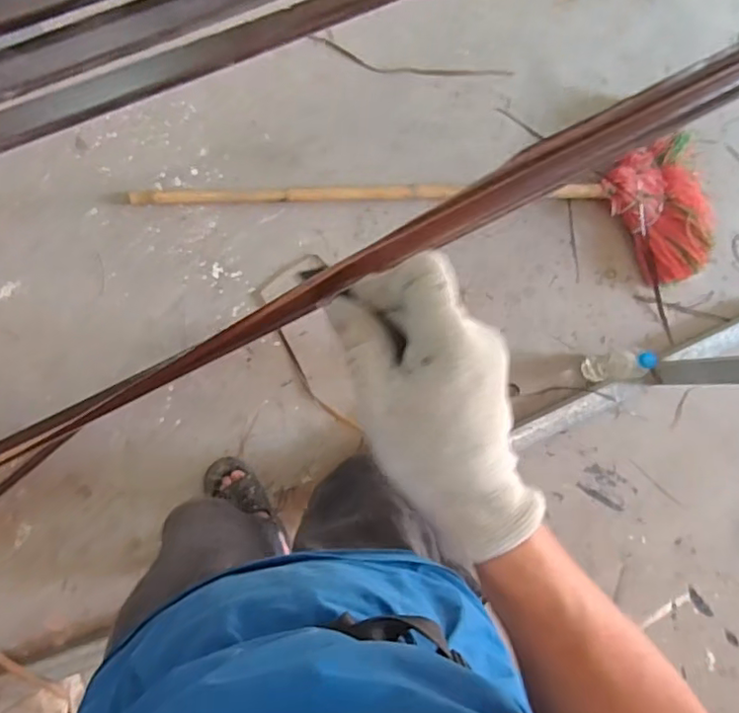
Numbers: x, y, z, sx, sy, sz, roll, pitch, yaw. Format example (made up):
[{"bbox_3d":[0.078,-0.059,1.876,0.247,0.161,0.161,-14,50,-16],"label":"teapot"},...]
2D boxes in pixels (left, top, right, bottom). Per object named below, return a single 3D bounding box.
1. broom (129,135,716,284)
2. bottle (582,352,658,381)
[{"bbox_3d":[0.236,-0.386,1.332,1.157,0.092,0.387,3,88,-8],"label":"broom"},{"bbox_3d":[0.549,0.022,1.300,0.084,0.208,0.066,-6,87,-9],"label":"bottle"}]

